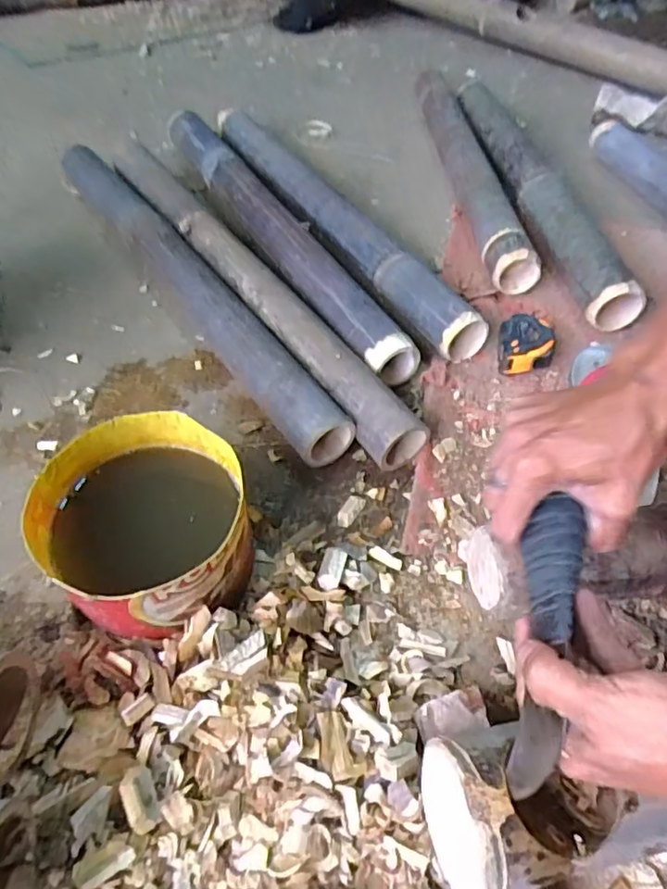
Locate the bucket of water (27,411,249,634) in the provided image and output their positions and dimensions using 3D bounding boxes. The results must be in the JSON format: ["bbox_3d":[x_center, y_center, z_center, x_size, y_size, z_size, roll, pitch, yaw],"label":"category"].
[{"bbox_3d":[-0.141,0.066,0.445,0.143,0.094,0.151,1,50,-2],"label":"bucket of water"}]

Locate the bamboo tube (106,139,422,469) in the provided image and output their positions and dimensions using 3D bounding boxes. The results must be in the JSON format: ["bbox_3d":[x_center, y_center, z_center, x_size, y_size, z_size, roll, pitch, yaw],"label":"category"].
[{"bbox_3d":[-0.116,-0.212,0.716,0.068,0.061,0.668,-27,56,-23],"label":"bamboo tube"}]

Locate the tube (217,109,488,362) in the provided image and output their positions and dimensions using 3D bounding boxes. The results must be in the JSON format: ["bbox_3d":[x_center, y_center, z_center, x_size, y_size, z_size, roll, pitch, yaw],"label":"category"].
[{"bbox_3d":[-0.024,-0.337,0.824,0.061,0.065,0.689,-22,54,-20],"label":"tube"}]

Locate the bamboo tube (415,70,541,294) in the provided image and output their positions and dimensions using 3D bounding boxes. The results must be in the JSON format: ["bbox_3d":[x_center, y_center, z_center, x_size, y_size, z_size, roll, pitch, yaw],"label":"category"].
[{"bbox_3d":[0.200,-0.442,0.903,0.071,0.049,0.608,-1,50,-4],"label":"bamboo tube"}]

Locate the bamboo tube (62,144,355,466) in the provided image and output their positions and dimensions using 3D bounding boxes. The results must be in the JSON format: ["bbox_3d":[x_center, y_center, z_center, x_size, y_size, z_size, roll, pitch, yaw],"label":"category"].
[{"bbox_3d":[-0.202,-0.222,0.723,0.065,0.060,0.699,-27,56,-23],"label":"bamboo tube"}]

